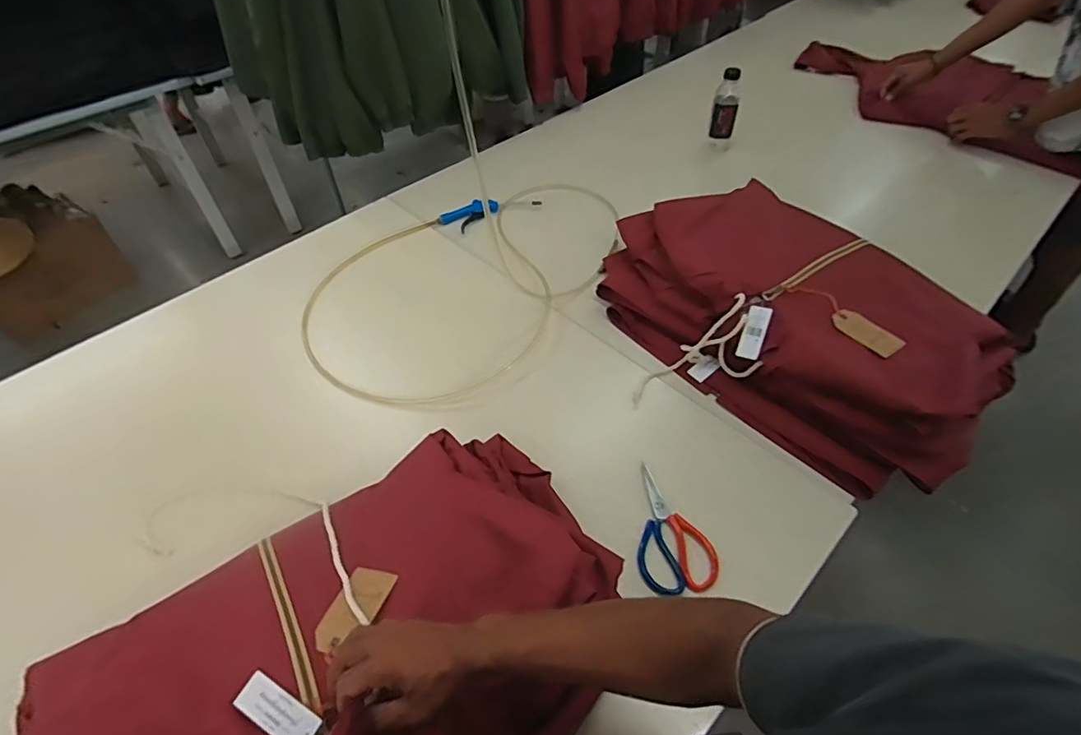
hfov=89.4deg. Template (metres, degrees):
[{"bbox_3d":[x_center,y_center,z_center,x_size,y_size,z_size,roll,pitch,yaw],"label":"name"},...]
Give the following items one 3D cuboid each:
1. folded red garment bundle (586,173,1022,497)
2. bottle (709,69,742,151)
[{"bbox_3d":[0.428,-0.099,0.969,0.395,0.155,0.676,-31,55,-25],"label":"folded red garment bundle"},{"bbox_3d":[0.485,-0.679,1.438,0.068,0.189,0.066,10,50,11],"label":"bottle"}]

